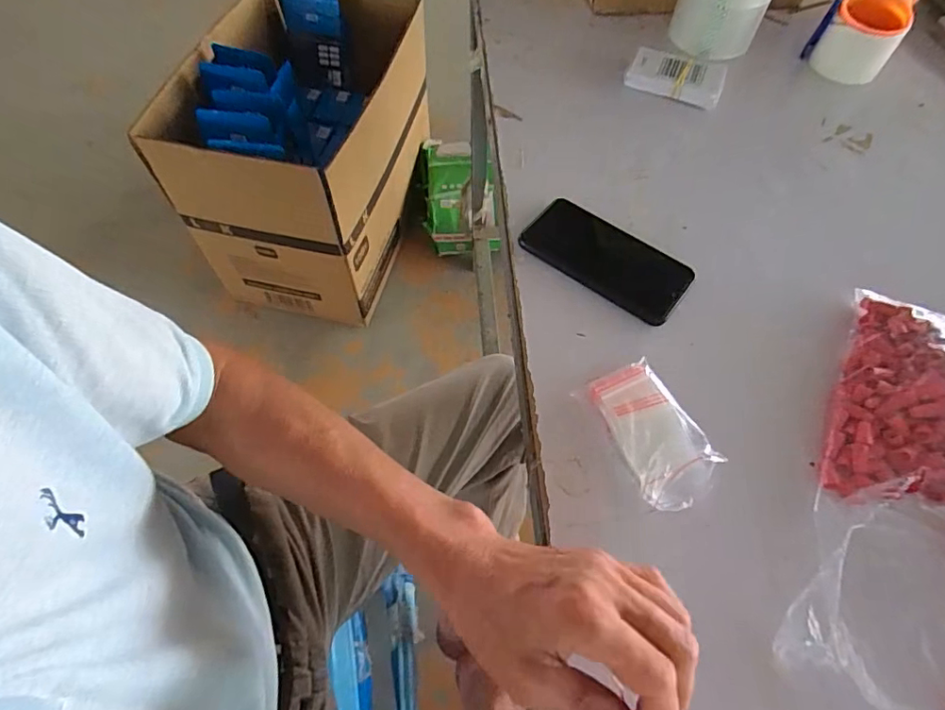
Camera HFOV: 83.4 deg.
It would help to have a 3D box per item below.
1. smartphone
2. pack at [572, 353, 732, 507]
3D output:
[{"bbox_3d":[0.126,-0.092,0.508,0.158,0.009,0.078,35,65,18],"label":"smartphone"},{"bbox_3d":[0.140,0.059,0.413,0.063,0.018,0.112,-23,62,-13],"label":"pack"}]

